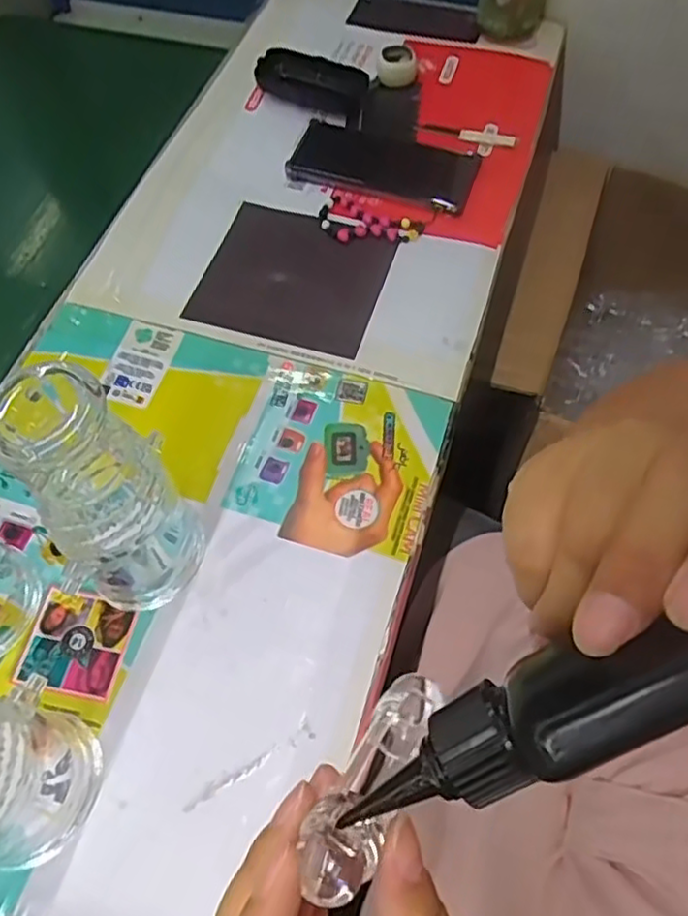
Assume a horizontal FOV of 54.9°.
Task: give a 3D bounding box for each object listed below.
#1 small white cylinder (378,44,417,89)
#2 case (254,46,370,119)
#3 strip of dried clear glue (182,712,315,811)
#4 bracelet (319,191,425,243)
[{"bbox_3d":[0.055,-0.398,0.670,0.037,0.023,0.043,6,62,5],"label":"small white cylinder"},{"bbox_3d":[-0.032,-0.372,0.655,0.108,0.031,0.047,19,63,12],"label":"case"},{"bbox_3d":[-0.052,0.175,0.374,0.080,0.004,0.012,-32,65,-15],"label":"strip of dried clear glue"},{"bbox_3d":[0.019,-0.202,0.572,0.087,0.006,0.052,26,65,15],"label":"bracelet"}]

